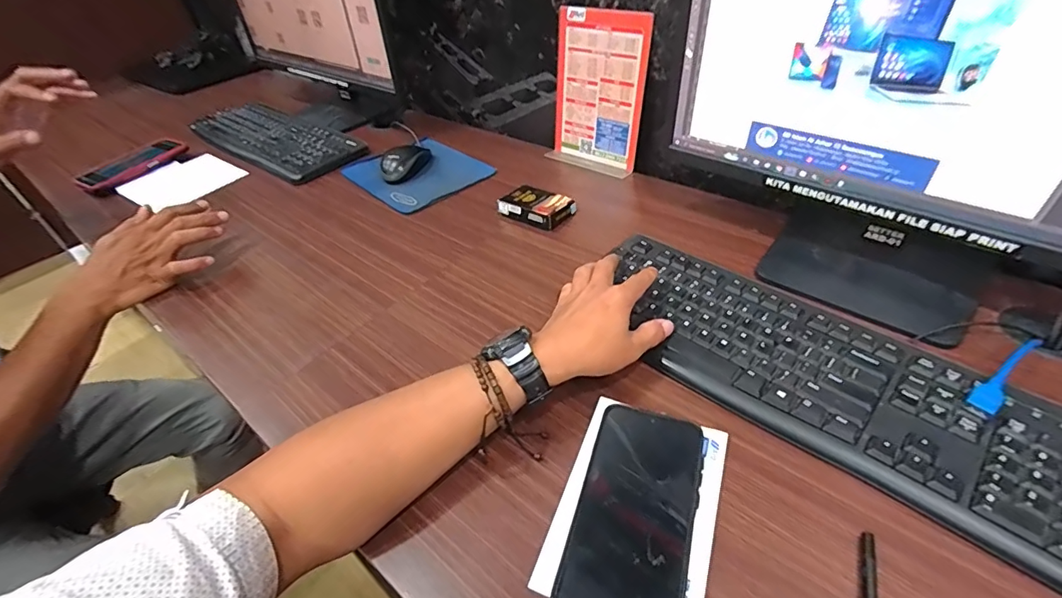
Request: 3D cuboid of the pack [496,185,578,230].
[{"bbox_3d":[0.007,-0.128,0.655,0.089,0.024,0.067,24,51,30],"label":"pack"}]

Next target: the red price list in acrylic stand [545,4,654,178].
[{"bbox_3d":[0.094,-0.305,0.708,0.065,0.207,0.146,-36,49,-27],"label":"red price list in acrylic stand"}]

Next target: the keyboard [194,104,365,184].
[{"bbox_3d":[-0.497,-0.308,0.910,0.432,0.029,0.144,25,51,30],"label":"keyboard"}]

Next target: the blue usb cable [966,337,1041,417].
[{"bbox_3d":[0.378,0.059,0.378,0.101,0.012,0.018,-30,47,-23],"label":"blue usb cable"}]

